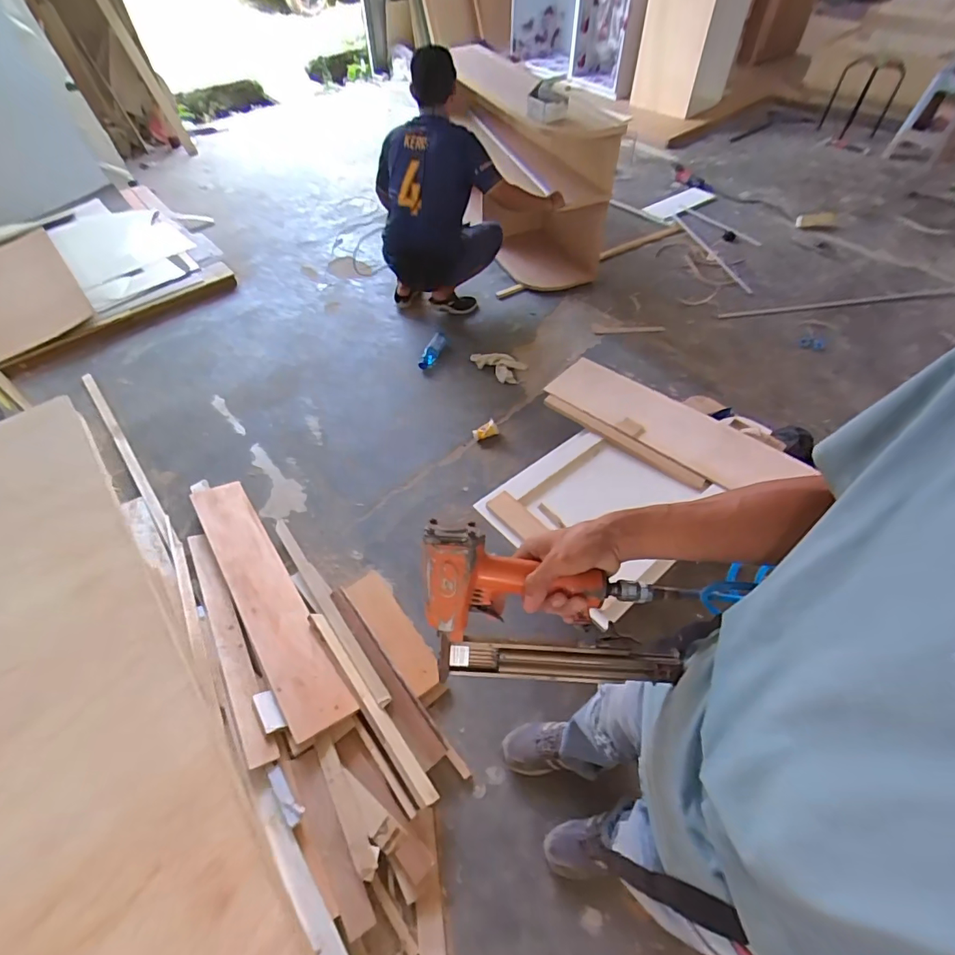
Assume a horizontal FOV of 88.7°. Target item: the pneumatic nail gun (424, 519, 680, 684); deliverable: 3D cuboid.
[{"bbox_3d":[0.080,0.139,0.537,0.261,0.177,0.063,0,16,-1],"label":"pneumatic nail gun"}]

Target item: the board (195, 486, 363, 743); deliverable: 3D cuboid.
[{"bbox_3d":[-0.631,0.320,1.433,0.160,0.018,0.912,-21,50,-31],"label":"board"}]

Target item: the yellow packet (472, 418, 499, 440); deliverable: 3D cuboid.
[{"bbox_3d":[0.030,-0.178,1.825,0.097,0.034,0.051,-20,55,-13],"label":"yellow packet"}]

